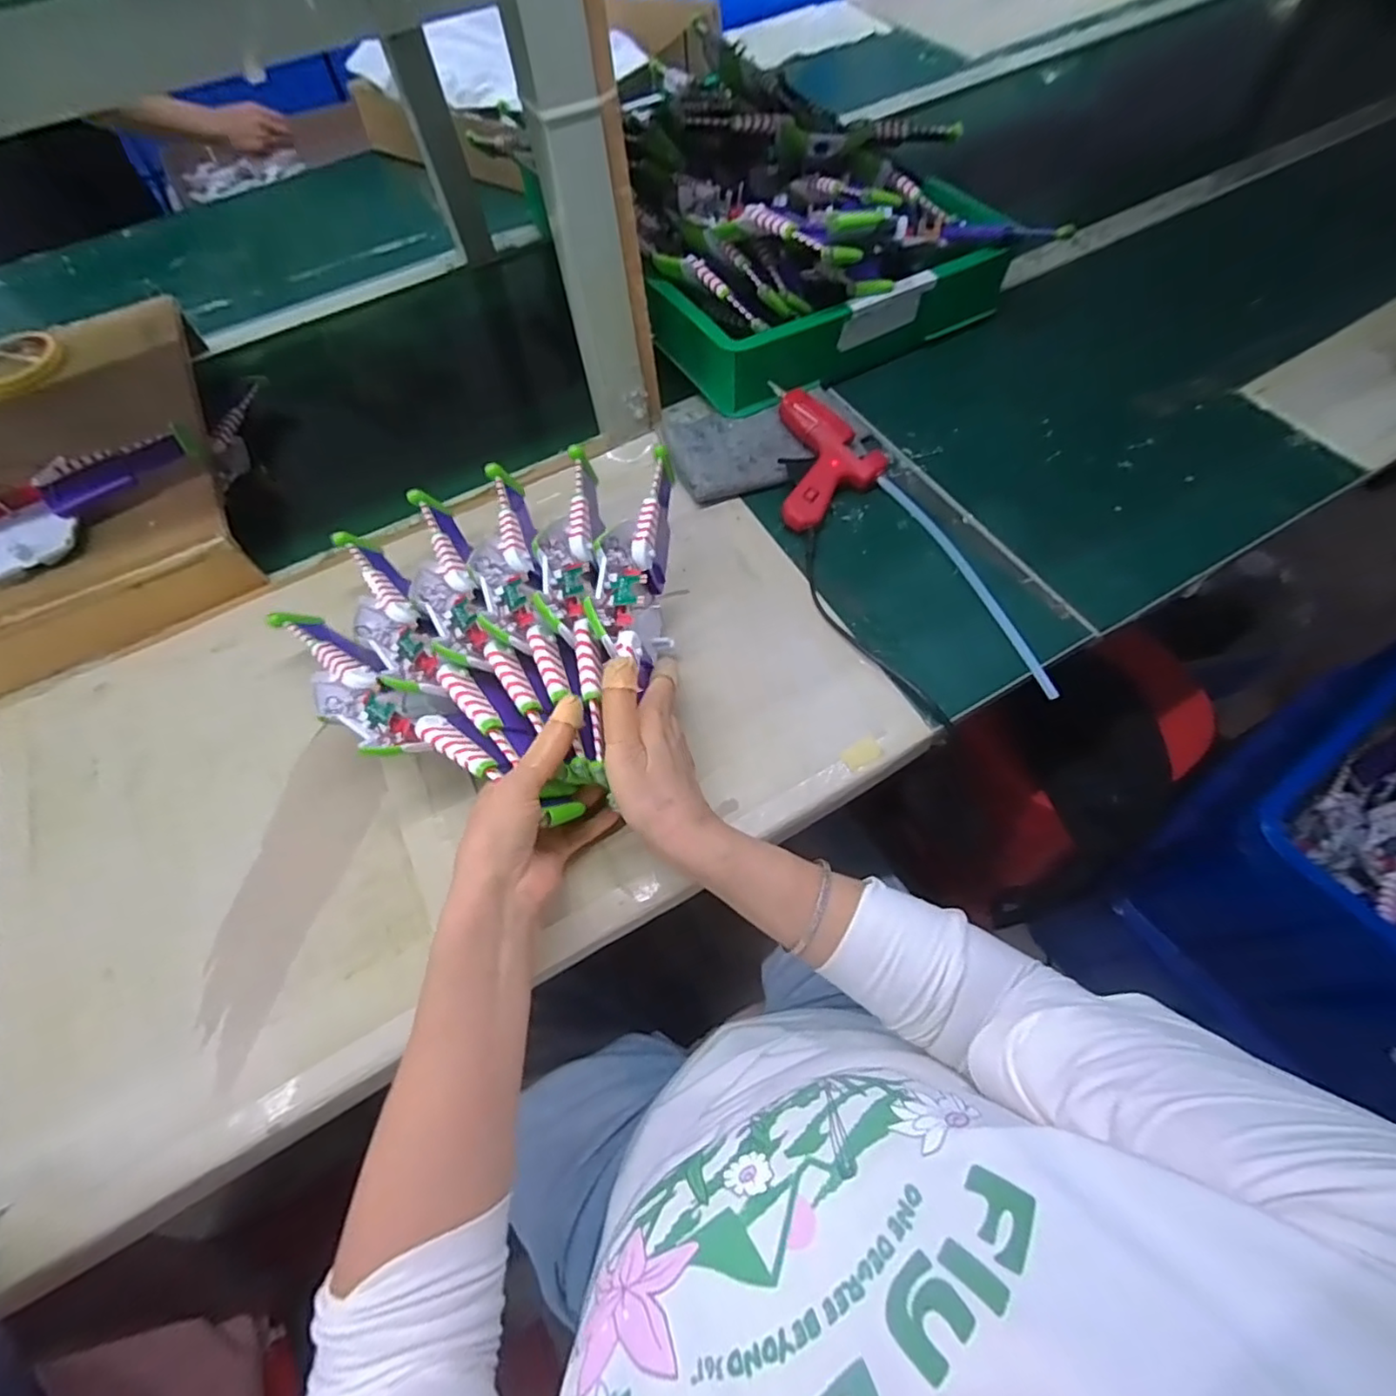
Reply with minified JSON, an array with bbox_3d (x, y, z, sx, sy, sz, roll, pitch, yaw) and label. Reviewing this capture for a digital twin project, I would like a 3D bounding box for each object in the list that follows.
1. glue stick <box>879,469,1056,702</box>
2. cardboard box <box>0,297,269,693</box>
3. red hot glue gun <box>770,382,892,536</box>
[{"bbox_3d":[0.226,-0.104,0.526,0.019,0.012,0.252,-21,62,-7],"label":"glue stick"},{"bbox_3d":[-0.632,-0.203,0.589,0.352,0.078,0.432,-24,62,-9],"label":"cardboard box"},{"bbox_3d":[0.123,-0.227,0.576,0.100,0.043,0.156,-5,61,2],"label":"red hot glue gun"}]

